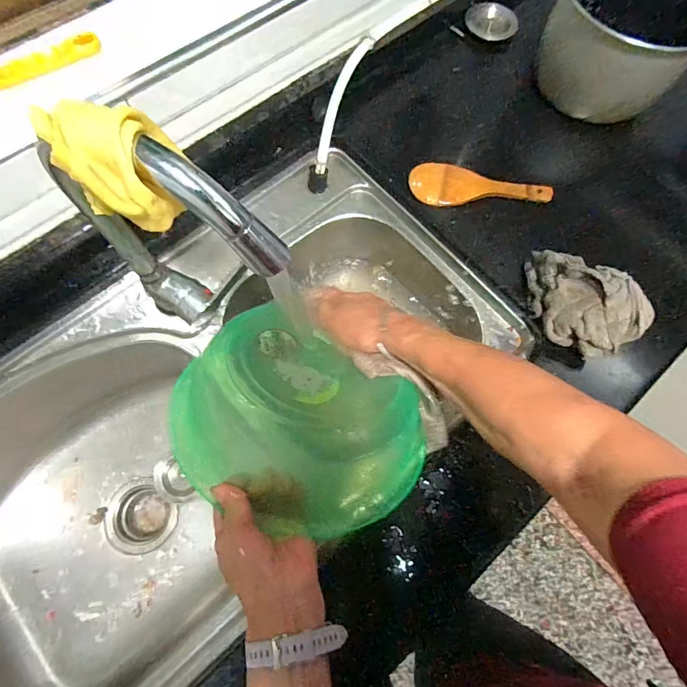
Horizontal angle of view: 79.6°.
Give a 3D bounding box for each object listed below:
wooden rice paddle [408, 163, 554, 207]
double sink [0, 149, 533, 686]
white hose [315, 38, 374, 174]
[{"bbox_3d":[0.190,-0.220,0.577,0.192,0.016,0.057,3,70,-1],"label":"wooden rice paddle"},{"bbox_3d":[-0.208,0.137,0.601,0.858,0.254,0.418,-39,76,-14],"label":"double sink"},{"bbox_3d":[-0.006,-0.344,0.584,0.026,0.027,0.202,19,89,5],"label":"white hose"}]

